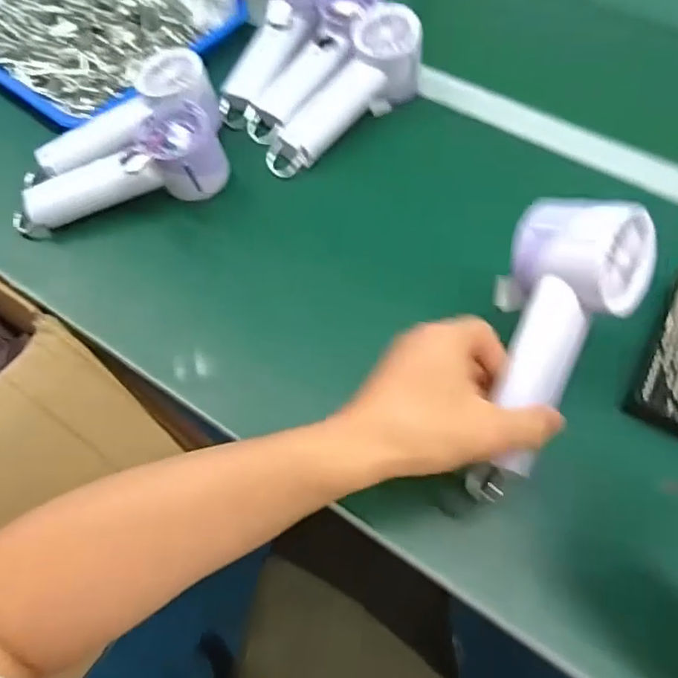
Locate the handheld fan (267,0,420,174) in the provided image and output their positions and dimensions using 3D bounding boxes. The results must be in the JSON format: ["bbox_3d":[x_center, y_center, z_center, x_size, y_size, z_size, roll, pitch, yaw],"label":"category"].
[{"bbox_3d":[0.004,-0.232,0.555,0.068,0.061,0.195,43,88,22],"label":"handheld fan"}]

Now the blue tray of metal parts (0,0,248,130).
[{"bbox_3d":[-0.303,-0.363,0.627,0.343,0.049,0.239,31,67,18],"label":"blue tray of metal parts"}]

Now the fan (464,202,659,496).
[{"bbox_3d":[0.131,0.009,0.355,0.081,0.061,0.188,20,91,12],"label":"fan"}]

